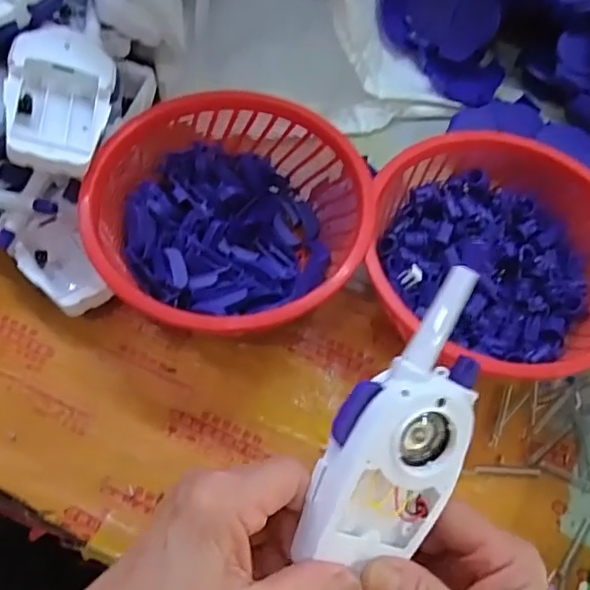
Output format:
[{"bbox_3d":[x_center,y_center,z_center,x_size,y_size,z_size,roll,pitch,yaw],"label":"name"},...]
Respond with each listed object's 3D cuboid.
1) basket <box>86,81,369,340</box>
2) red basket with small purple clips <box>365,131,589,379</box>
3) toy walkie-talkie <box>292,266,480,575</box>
[{"bbox_3d":[-0.043,-0.046,0.401,0.176,0.076,0.171,-9,64,-10],"label":"basket"},{"bbox_3d":[0.136,-0.027,0.403,0.171,0.069,0.157,2,63,-5],"label":"red basket with small purple clips"},{"bbox_3d":[0.051,0.057,0.266,0.062,0.030,0.138,24,92,-14],"label":"toy walkie-talkie"}]

